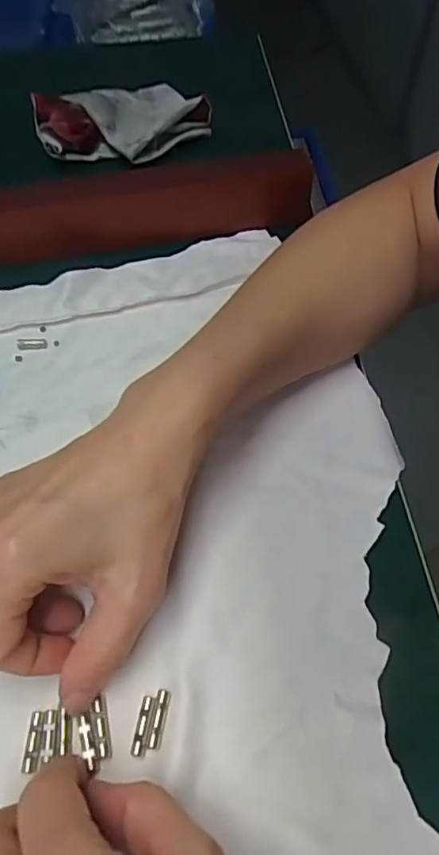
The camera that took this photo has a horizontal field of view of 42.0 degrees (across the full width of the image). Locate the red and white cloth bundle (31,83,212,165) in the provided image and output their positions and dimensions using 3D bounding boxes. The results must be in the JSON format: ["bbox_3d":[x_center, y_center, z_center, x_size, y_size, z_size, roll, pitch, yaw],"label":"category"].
[{"bbox_3d":[-0.077,-0.235,0.431,0.121,0.031,0.095,-22,59,-15],"label":"red and white cloth bundle"}]

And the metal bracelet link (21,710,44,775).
[{"bbox_3d":[-0.069,0.116,0.212,0.005,0.004,0.020,2,56,0],"label":"metal bracelet link"}]

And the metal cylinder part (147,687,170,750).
[{"bbox_3d":[-0.023,0.109,0.215,0.004,0.004,0.021,9,56,5],"label":"metal cylinder part"}]

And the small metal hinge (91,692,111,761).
[{"bbox_3d":[-0.044,0.113,0.215,0.005,0.004,0.021,-11,55,-8],"label":"small metal hinge"}]

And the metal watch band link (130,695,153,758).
[{"bbox_3d":[-0.029,0.111,0.214,0.005,0.004,0.020,9,56,5],"label":"metal watch band link"}]

